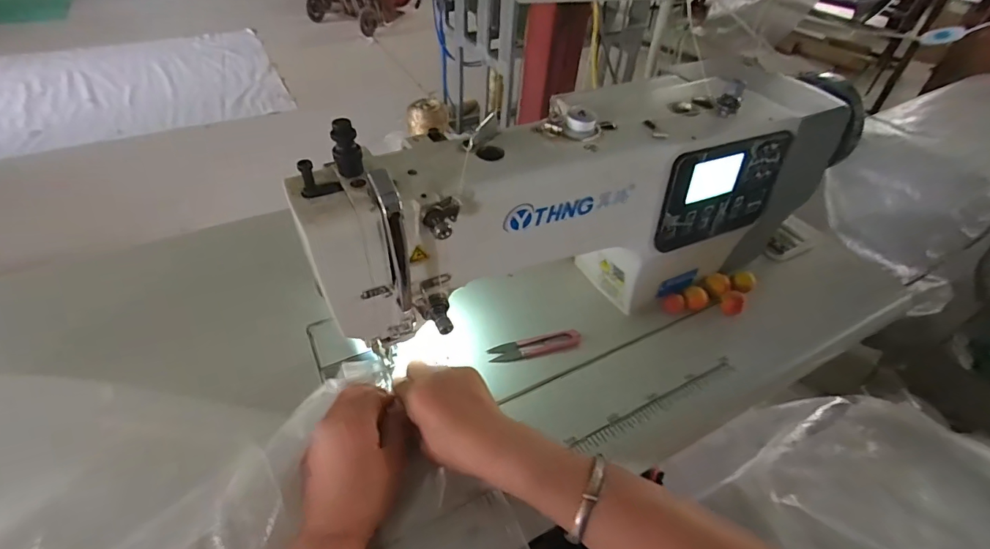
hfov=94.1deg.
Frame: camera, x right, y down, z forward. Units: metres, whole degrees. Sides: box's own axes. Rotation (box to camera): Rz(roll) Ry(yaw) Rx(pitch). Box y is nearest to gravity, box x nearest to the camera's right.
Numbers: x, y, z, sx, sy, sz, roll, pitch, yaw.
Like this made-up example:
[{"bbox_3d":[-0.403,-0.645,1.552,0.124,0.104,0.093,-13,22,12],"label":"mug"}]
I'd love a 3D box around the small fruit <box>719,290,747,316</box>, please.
[{"bbox_3d":[0.284,0.032,0.549,0.025,0.022,0.024,27,49,20],"label":"small fruit"}]

